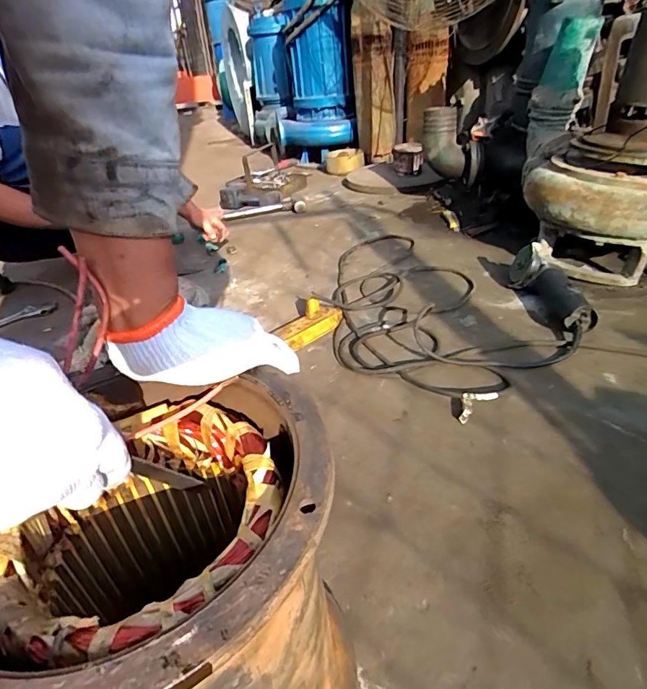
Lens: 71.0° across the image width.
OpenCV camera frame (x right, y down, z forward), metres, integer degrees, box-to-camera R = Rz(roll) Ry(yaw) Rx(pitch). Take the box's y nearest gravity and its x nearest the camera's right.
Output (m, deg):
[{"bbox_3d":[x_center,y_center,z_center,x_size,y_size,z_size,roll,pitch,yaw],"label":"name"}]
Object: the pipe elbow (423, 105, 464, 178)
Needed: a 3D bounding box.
[{"bbox_3d":[0.423,-0.706,1.595,0.151,0.219,0.118,4,32,12],"label":"pipe elbow"}]

